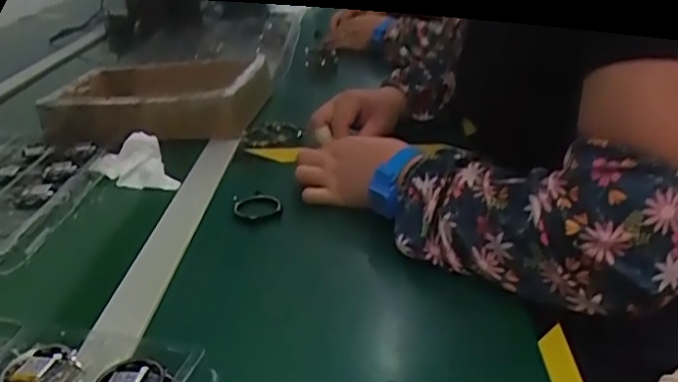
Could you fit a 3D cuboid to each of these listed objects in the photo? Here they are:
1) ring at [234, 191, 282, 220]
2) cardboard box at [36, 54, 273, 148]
[{"bbox_3d":[-0.080,0.013,0.624,0.045,0.007,0.045,-3,27,2],"label":"ring"},{"bbox_3d":[-0.243,-0.127,0.853,0.295,0.067,0.159,3,28,13],"label":"cardboard box"}]

